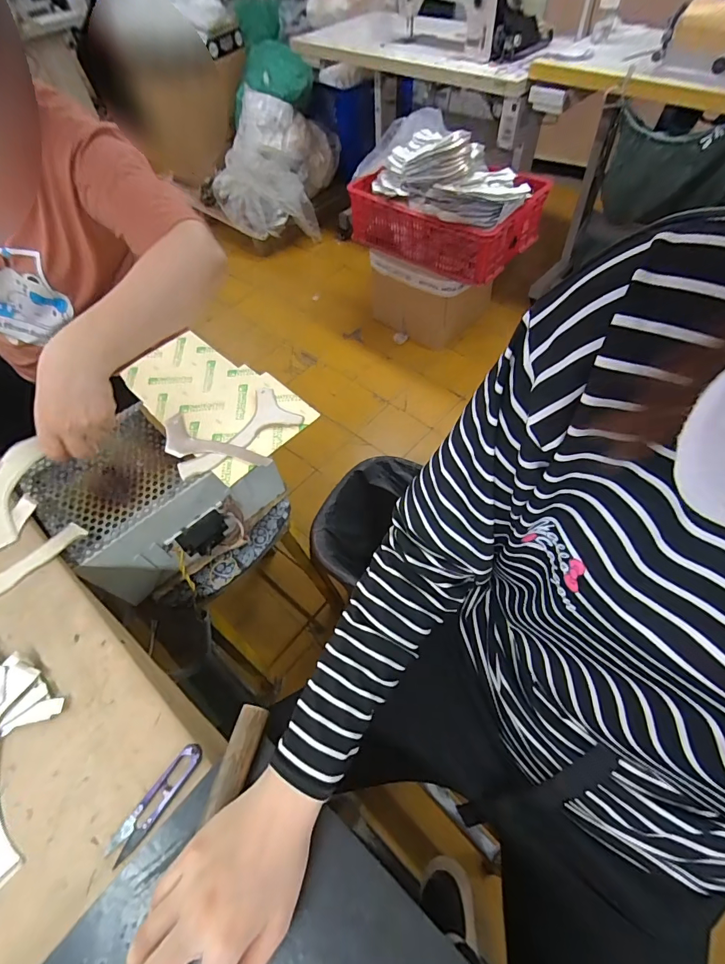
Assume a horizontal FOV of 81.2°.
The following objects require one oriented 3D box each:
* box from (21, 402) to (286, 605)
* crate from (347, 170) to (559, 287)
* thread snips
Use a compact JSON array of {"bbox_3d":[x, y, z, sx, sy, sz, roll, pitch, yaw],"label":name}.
[{"bbox_3d":[-0.307,0.016,0.671,0.290,0.158,0.224,-34,61,-17],"label":"box"},{"bbox_3d":[0.274,-0.949,1.517,0.623,0.211,0.322,32,64,22],"label":"crate"},{"bbox_3d":[-0.181,0.282,0.374,0.023,0.011,0.099,32,64,23],"label":"thread snips"}]

